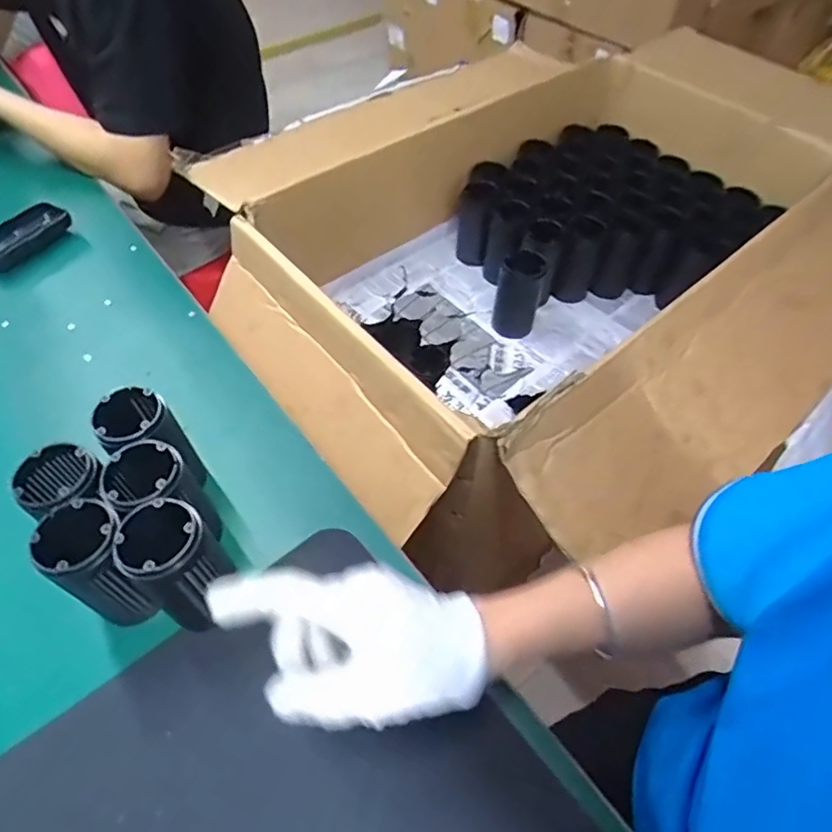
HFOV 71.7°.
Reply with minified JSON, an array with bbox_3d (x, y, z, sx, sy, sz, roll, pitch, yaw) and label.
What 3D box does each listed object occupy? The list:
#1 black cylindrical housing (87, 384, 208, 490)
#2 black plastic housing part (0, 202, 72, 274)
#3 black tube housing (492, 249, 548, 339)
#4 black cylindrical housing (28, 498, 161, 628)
[{"bbox_3d":[-0.211,0.029,0.460,0.052,0.104,0.050,0,53,0],"label":"black cylindrical housing"},{"bbox_3d":[-0.469,-0.215,0.686,0.045,0.028,0.104,26,57,19],"label":"black plastic housing part"},{"bbox_3d":[0.129,-0.155,0.727,0.051,0.117,0.059,11,54,9],"label":"black tube housing"},{"bbox_3d":[-0.217,0.104,0.402,0.050,0.096,0.050,0,53,0],"label":"black cylindrical housing"}]

